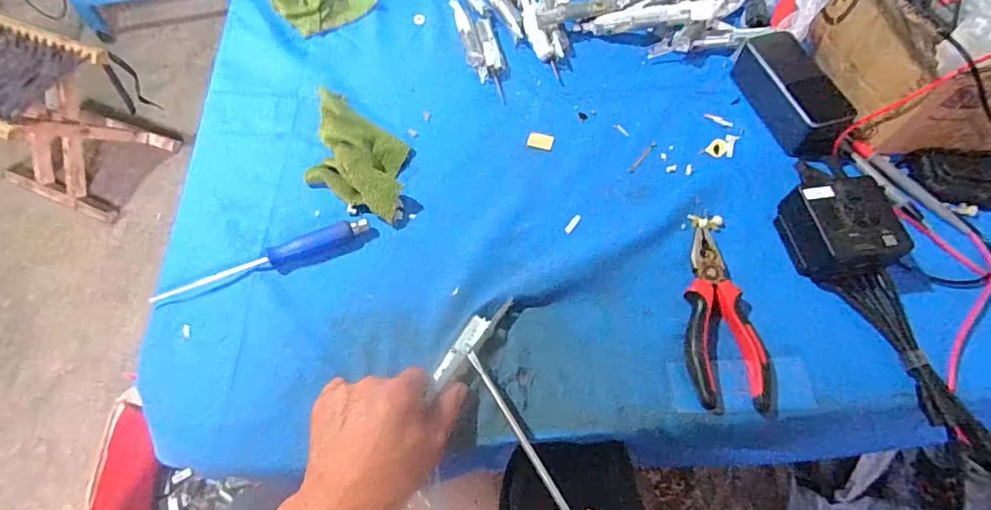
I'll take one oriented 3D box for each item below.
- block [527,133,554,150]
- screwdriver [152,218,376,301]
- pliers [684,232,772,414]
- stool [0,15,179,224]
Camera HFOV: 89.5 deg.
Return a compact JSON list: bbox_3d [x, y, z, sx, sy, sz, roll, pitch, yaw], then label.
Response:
[{"bbox_3d":[0.047,-0.120,0.523,0.026,0.007,0.015,13,63,8],"label":"block"},{"bbox_3d":[-0.202,0.007,0.446,0.182,0.020,0.020,-24,65,-11],"label":"screwdriver"},{"bbox_3d":[0.190,0.048,0.421,0.062,0.016,0.156,4,62,3],"label":"pliers"},{"bbox_3d":[-1.041,-0.316,1.175,0.328,0.320,0.285,19,63,9],"label":"stool"}]

